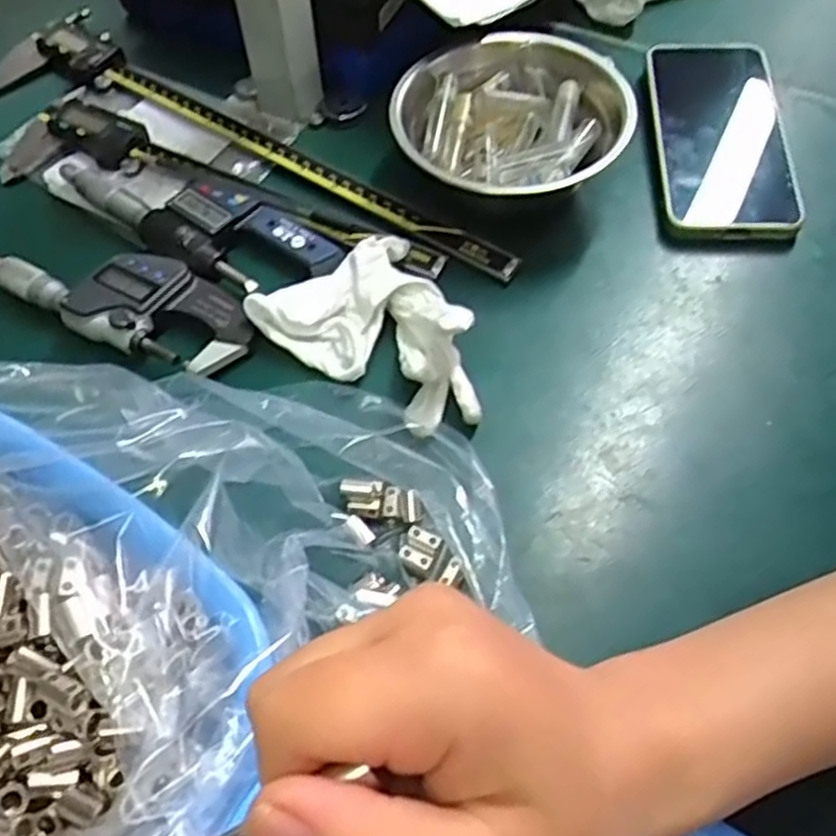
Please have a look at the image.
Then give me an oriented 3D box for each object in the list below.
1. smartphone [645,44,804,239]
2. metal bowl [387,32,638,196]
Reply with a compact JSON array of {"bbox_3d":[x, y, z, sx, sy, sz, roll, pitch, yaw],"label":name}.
[{"bbox_3d":[0.173,-0.163,0.447,0.074,0.013,0.151,4,61,1],"label":"smartphone"},{"bbox_3d":[0.050,-0.158,0.437,0.123,0.053,0.123,-1,58,1],"label":"metal bowl"}]

